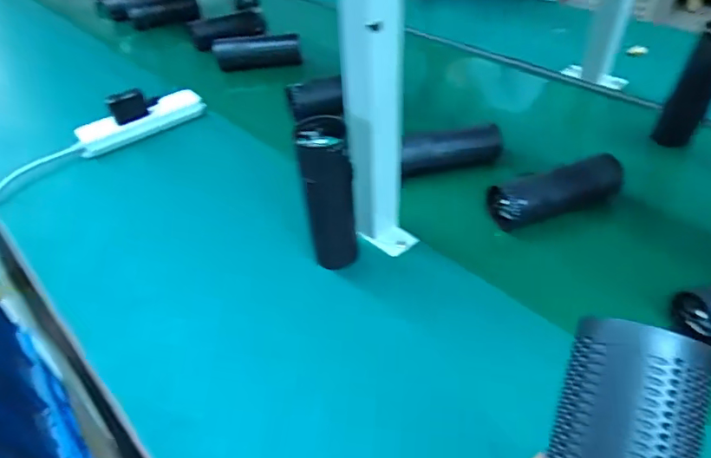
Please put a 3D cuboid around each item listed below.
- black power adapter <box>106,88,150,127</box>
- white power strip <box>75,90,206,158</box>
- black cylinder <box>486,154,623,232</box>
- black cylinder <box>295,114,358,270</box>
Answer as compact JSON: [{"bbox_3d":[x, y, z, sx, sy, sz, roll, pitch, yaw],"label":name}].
[{"bbox_3d":[-0.350,-0.189,0.764,0.053,0.039,0.024,-21,47,-16],"label":"black power adapter"},{"bbox_3d":[-0.335,-0.170,0.783,0.194,0.030,0.053,-30,50,-24],"label":"white power strip"},{"bbox_3d":[0.249,-0.043,0.613,0.170,0.064,0.051,-15,45,-11],"label":"black cylinder"},{"bbox_3d":[-0.027,-0.033,0.513,0.054,0.161,0.050,-10,45,-6],"label":"black cylinder"}]

